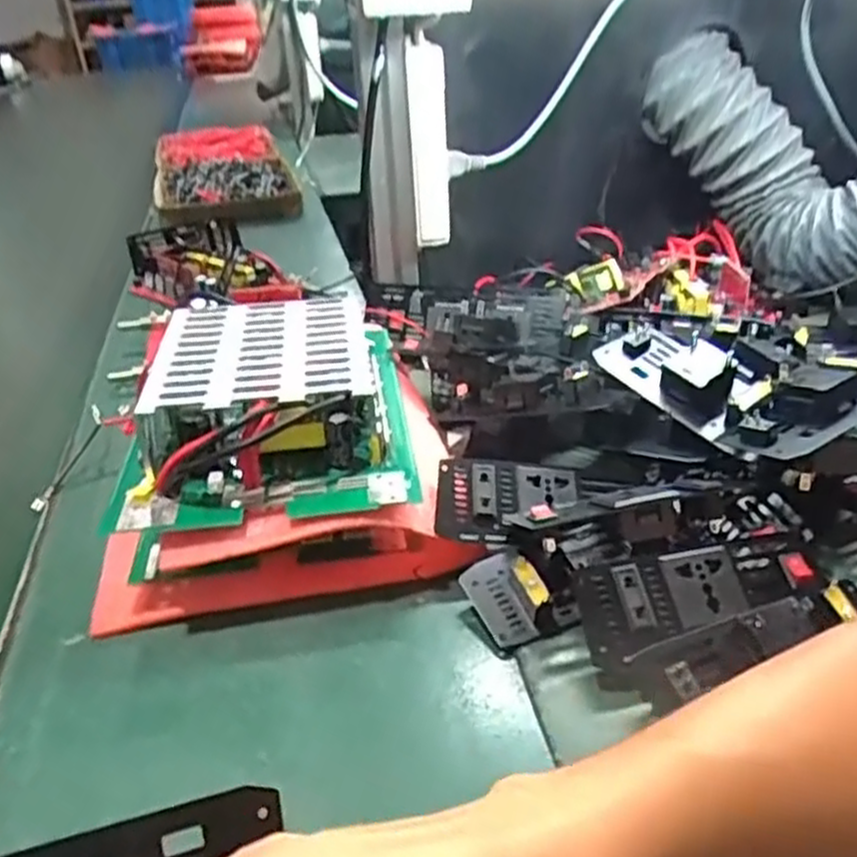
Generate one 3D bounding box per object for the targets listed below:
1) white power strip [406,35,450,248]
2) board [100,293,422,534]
[{"bbox_3d":[0.001,-0.246,0.682,0.032,0.168,0.027,-7,31,-4],"label":"white power strip"},{"bbox_3d":[-0.107,-0.031,0.527,0.178,0.062,0.234,-5,30,-4],"label":"board"}]

